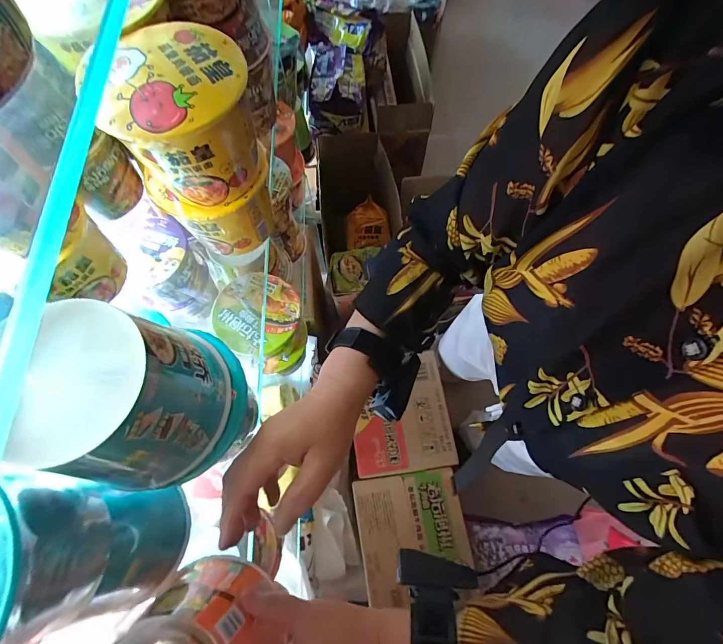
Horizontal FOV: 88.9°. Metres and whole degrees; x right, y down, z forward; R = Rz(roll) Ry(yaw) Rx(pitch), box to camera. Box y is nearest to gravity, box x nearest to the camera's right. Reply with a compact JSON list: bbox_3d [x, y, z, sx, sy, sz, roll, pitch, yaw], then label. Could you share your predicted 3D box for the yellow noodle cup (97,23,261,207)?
[{"bbox_3d":[-0.157,-0.185,0.351,0.112,0.105,0.113,0,68,0],"label":"yellow noodle cup"}]

